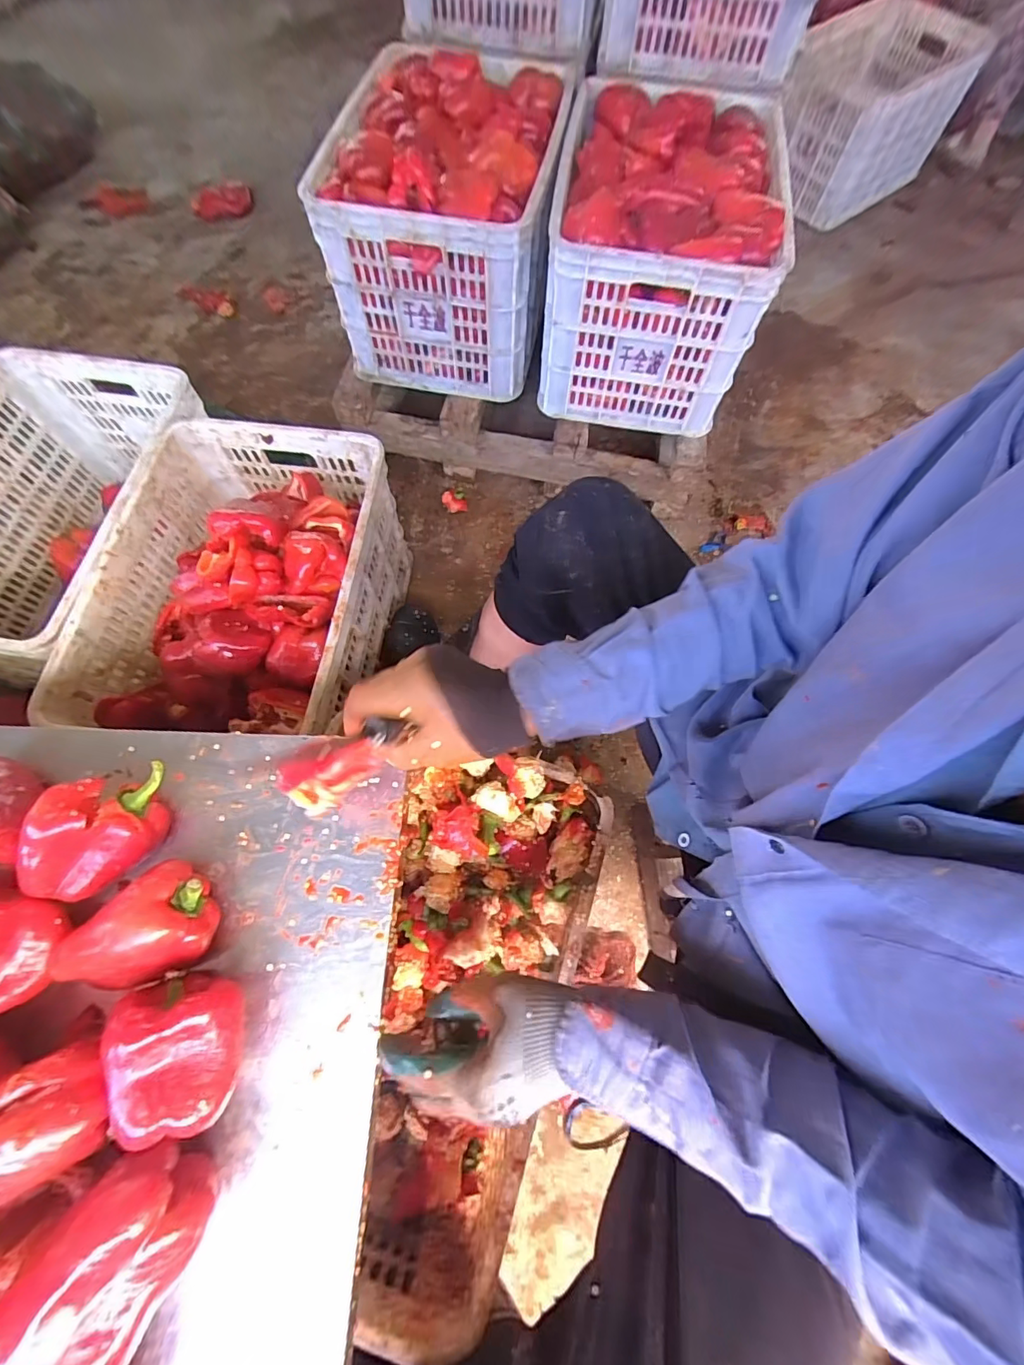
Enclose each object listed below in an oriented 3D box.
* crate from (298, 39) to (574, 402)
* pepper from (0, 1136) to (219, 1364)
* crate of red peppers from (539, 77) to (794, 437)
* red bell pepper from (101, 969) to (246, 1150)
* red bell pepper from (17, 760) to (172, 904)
[{"bbox_3d":[-0.104,-0.869,0.916,0.348,0.305,0.499,11,69,3],"label":"crate"},{"bbox_3d":[-0.255,0.369,0.309,0.082,0.074,0.102,29,71,10],"label":"pepper"},{"bbox_3d":[0.265,-0.807,0.915,0.351,0.286,0.543,10,69,3],"label":"crate of red peppers"},{"bbox_3d":[-0.246,0.273,0.357,0.082,0.067,0.094,-5,69,-3],"label":"red bell pepper"},{"bbox_3d":[-0.354,0.126,0.414,0.068,0.070,0.114,9,69,2],"label":"red bell pepper"}]

